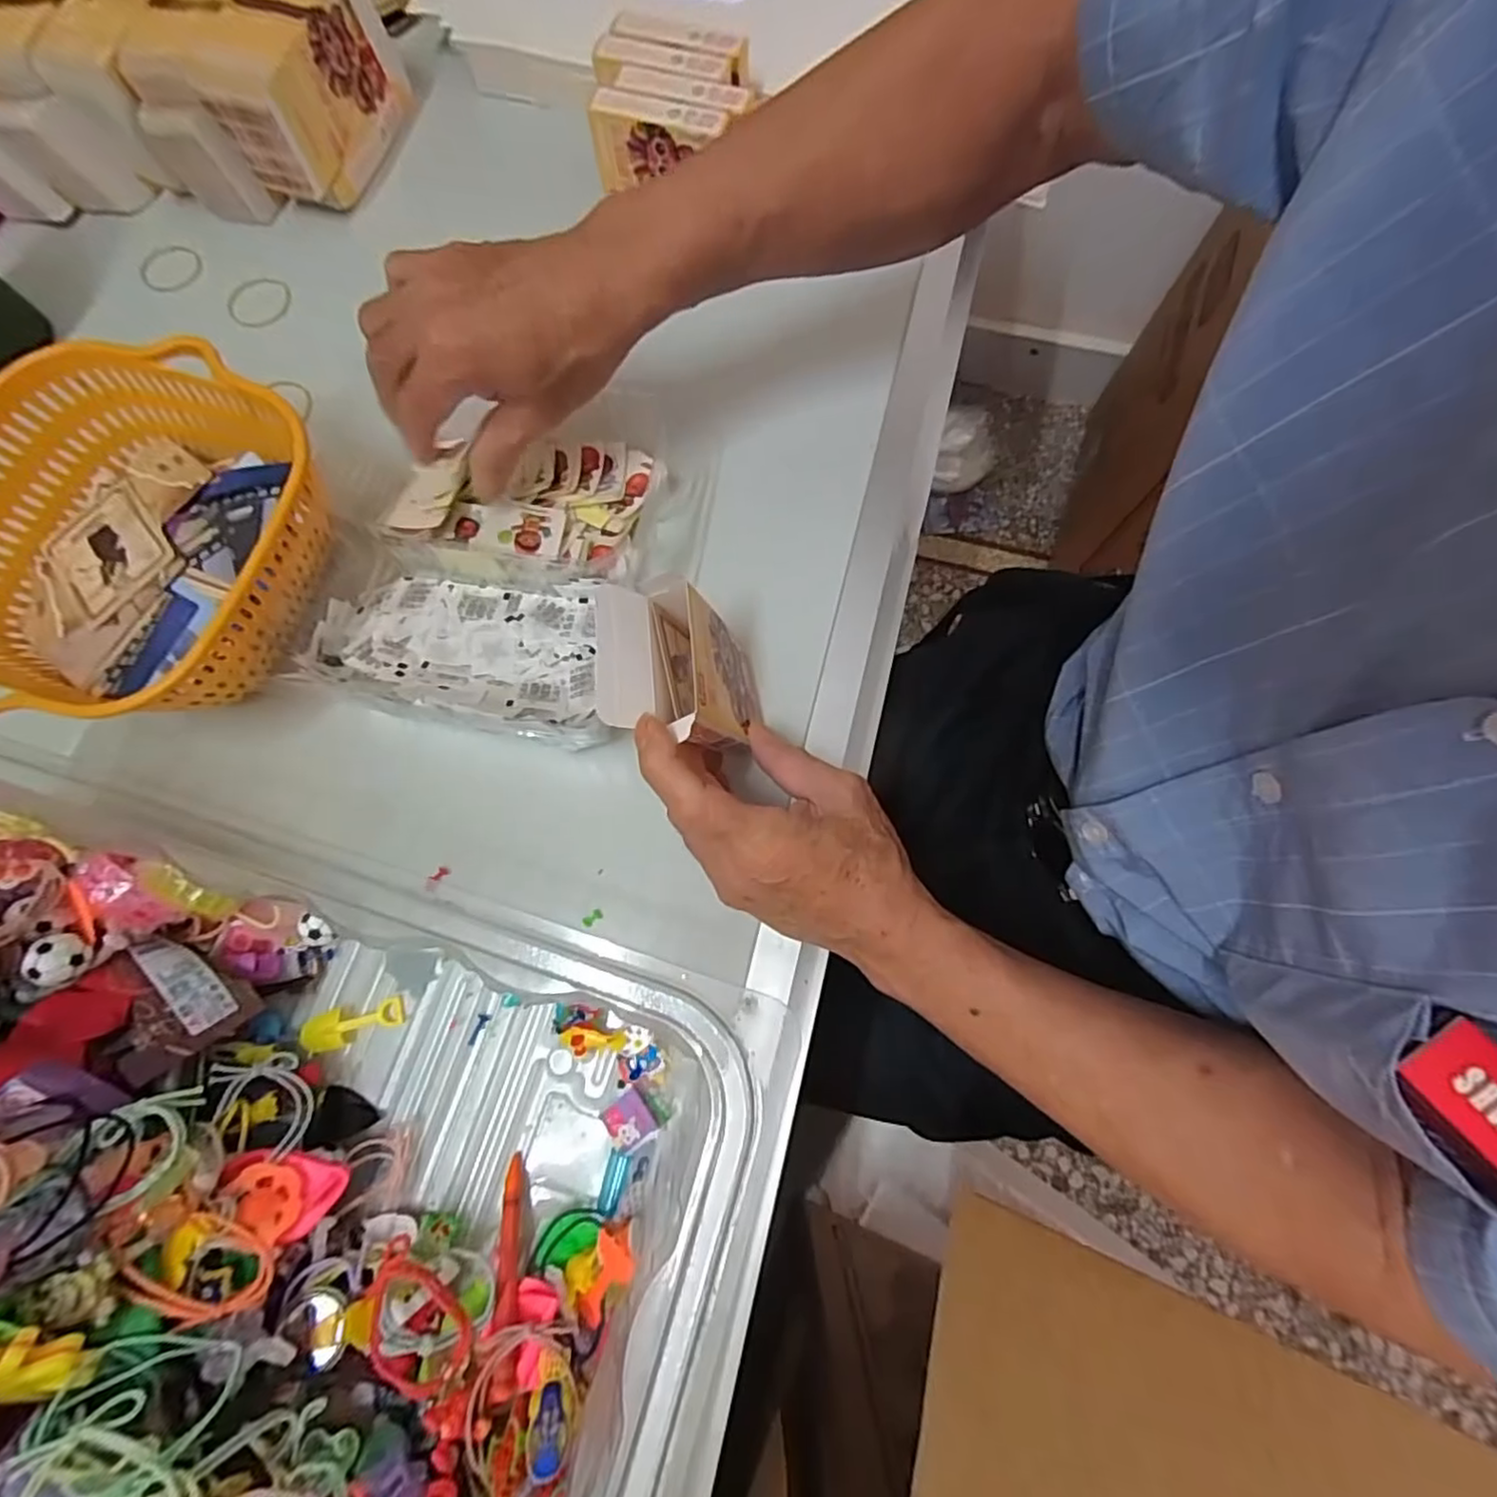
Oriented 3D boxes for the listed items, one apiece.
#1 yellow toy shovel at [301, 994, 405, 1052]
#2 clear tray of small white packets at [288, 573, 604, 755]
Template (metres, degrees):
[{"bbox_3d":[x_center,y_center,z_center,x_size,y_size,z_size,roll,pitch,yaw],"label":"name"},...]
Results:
[{"bbox_3d":[-0.202,0.140,0.338,0.048,0.007,0.018,-11,75,-15],"label":"yellow toy shovel"},{"bbox_3d":[-0.159,-0.056,0.369,0.163,0.035,0.103,4,76,3],"label":"clear tray of small white packets"}]

